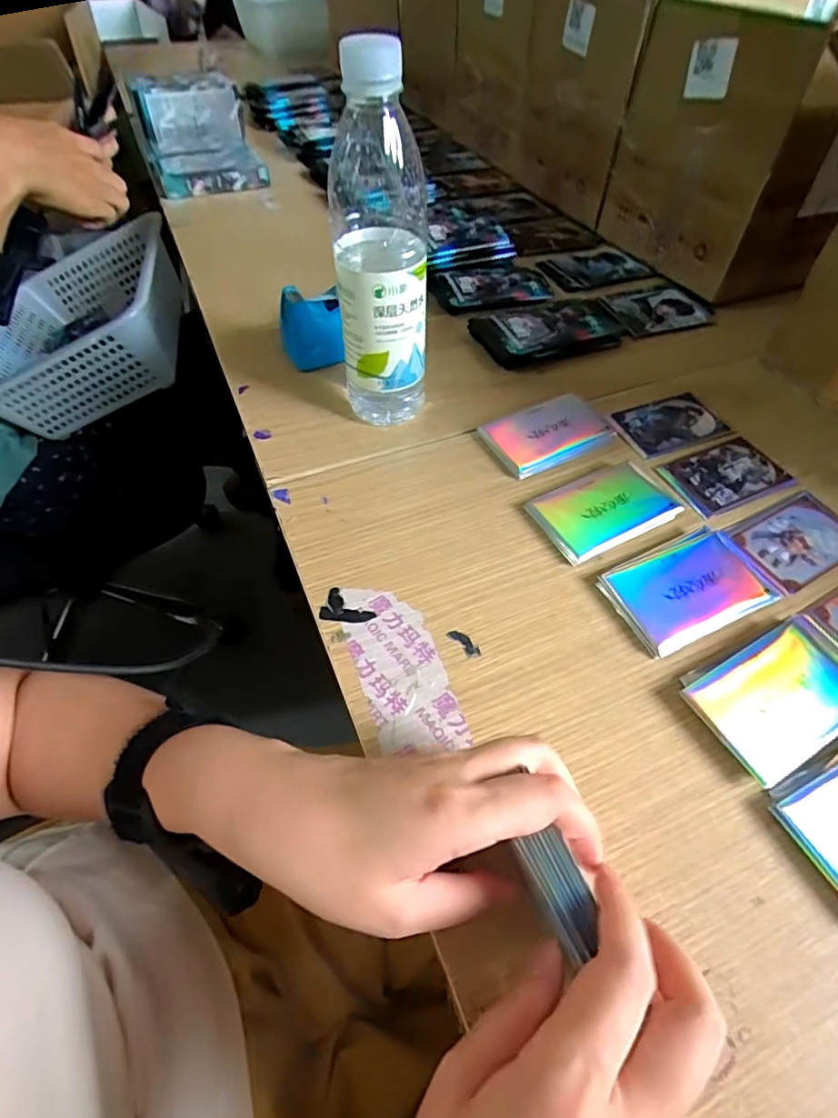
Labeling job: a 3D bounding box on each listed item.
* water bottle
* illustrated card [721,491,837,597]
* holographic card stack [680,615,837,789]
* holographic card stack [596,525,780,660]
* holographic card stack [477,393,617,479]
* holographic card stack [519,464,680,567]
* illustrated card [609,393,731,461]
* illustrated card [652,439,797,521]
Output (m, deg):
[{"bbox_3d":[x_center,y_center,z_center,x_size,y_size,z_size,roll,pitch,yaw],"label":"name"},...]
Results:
[{"bbox_3d":[-0.027,-0.200,0.370,0.060,0.222,0.073,-7,54,-7],"label":"water bottle"},{"bbox_3d":[0.267,-0.013,0.382,0.099,0.004,0.059,-22,57,-18],"label":"illustrated card"},{"bbox_3d":[0.210,0.075,0.309,0.105,0.011,0.064,-23,57,-18],"label":"holographic card stack"},{"bbox_3d":[0.172,0.019,0.351,0.098,0.009,0.065,-20,56,-17],"label":"holographic card stack"},{"bbox_3d":[0.106,-0.102,0.436,0.100,0.011,0.063,-21,57,-17],"label":"holographic card stack"},{"bbox_3d":[0.132,-0.036,0.387,0.094,0.011,0.059,-21,57,-17],"label":"holographic card stack"},{"bbox_3d":[0.211,-0.114,0.457,0.092,0.004,0.056,-18,59,-14],"label":"illustrated card"},{"bbox_3d":[0.239,-0.066,0.420,0.092,0.004,0.059,-20,56,-16],"label":"illustrated card"}]

